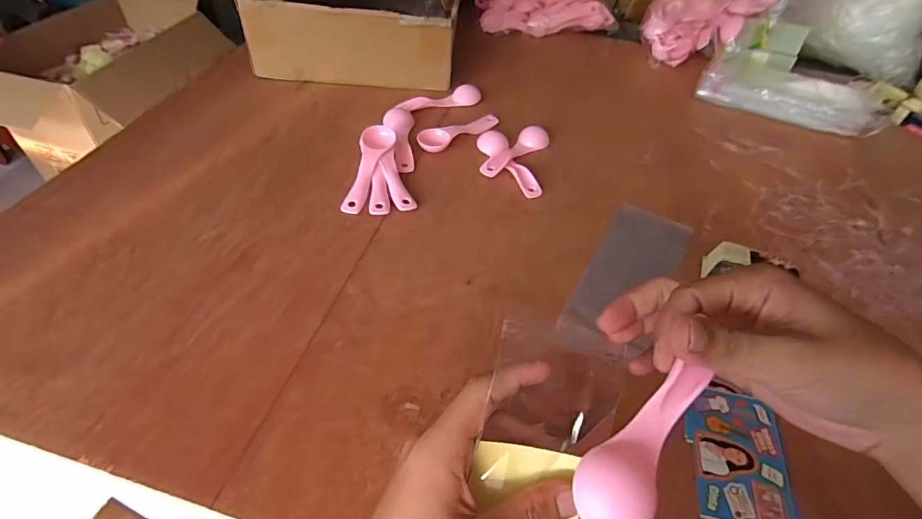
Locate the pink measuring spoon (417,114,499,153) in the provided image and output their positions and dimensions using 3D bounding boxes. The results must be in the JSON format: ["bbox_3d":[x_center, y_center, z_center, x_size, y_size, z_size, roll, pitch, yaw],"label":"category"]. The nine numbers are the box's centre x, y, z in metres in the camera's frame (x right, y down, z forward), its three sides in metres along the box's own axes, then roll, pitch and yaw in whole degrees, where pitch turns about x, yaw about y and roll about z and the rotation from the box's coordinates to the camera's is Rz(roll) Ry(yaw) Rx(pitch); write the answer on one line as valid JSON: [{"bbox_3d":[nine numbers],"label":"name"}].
[{"bbox_3d":[0.001,-0.149,0.543,0.109,0.014,0.026,-27,53,-27],"label":"pink measuring spoon"}]

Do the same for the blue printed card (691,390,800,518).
[{"bbox_3d":[0.186,0.131,0.316,0.059,0.006,0.088,11,46,7],"label":"blue printed card"}]

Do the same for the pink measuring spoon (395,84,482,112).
[{"bbox_3d":[-0.027,-0.203,0.599,0.108,0.011,0.033,-14,48,-17],"label":"pink measuring spoon"}]

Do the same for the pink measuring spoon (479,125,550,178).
[{"bbox_3d":[0.061,-0.121,0.527,0.032,0.011,0.108,32,52,24],"label":"pink measuring spoon"}]

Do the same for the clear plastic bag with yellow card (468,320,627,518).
[{"bbox_3d":[0.036,0.121,0.240,0.074,0.018,0.170,14,88,-11],"label":"clear plastic bag with yellow card"}]

